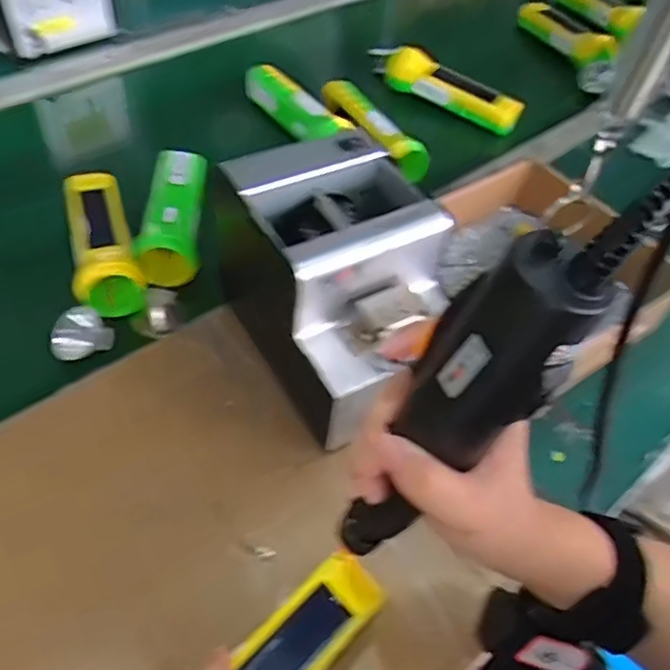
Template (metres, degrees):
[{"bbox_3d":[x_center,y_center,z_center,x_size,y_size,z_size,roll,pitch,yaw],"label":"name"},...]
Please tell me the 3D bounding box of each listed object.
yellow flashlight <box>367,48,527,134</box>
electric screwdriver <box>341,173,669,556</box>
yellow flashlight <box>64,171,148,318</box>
[{"bbox_3d":[0.127,-0.300,0.775,0.194,0.066,0.052,36,57,22],"label":"yellow flashlight"},{"bbox_3d":[0.047,0.033,0.271,0.034,0.254,0.037,9,50,-15],"label":"electric screwdriver"},{"bbox_3d":[-0.212,-0.087,0.583,0.053,0.046,0.173,-14,54,-16],"label":"yellow flashlight"}]

